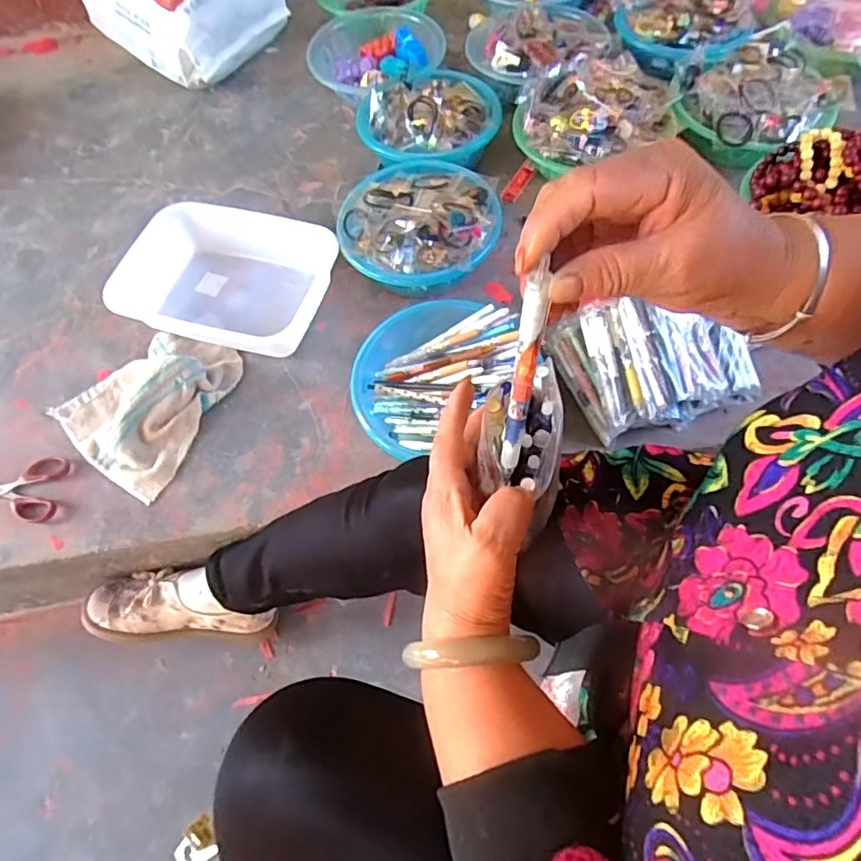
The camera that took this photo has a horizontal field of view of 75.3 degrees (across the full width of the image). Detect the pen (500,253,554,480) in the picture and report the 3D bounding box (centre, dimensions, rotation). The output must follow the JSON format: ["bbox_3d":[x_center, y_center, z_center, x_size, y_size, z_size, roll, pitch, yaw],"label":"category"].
[{"bbox_3d":[0.046,-0.020,0.284,0.011,0.135,0.007,9,46,8],"label":"pen"}]

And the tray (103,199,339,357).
[{"bbox_3d":[-0.281,-0.206,0.785,0.266,0.086,0.205,13,63,10],"label":"tray"}]

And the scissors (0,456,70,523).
[{"bbox_3d":[-0.534,0.066,0.712,0.144,0.012,0.084,10,63,8],"label":"scissors"}]

